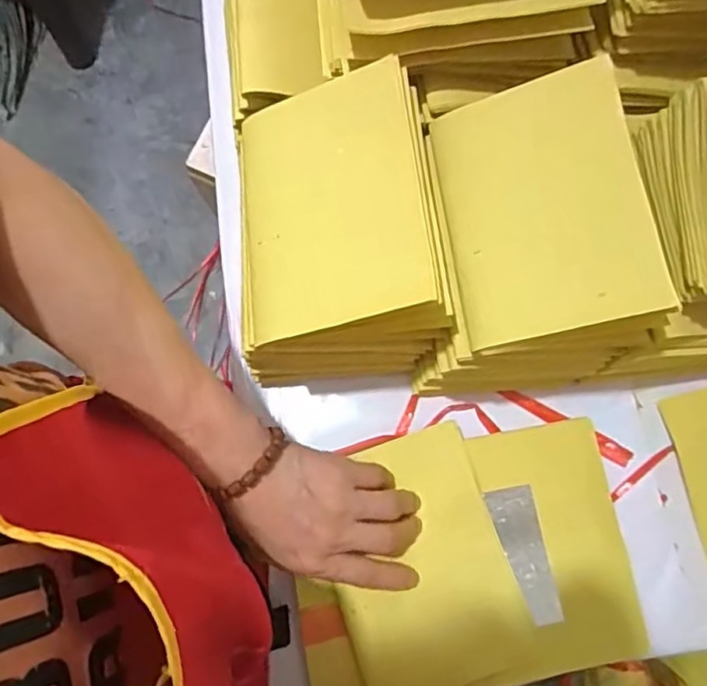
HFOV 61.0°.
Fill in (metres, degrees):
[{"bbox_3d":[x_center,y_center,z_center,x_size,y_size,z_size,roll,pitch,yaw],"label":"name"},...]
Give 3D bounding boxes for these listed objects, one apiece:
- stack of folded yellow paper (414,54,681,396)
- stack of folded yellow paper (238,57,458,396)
[{"bbox_3d":[0.103,-0.066,0.390,0.123,0.120,0.170,-5,77,-1],"label":"stack of folded yellow paper"},{"bbox_3d":[-0.013,-0.072,0.394,0.125,0.122,0.169,-5,77,-2],"label":"stack of folded yellow paper"}]

